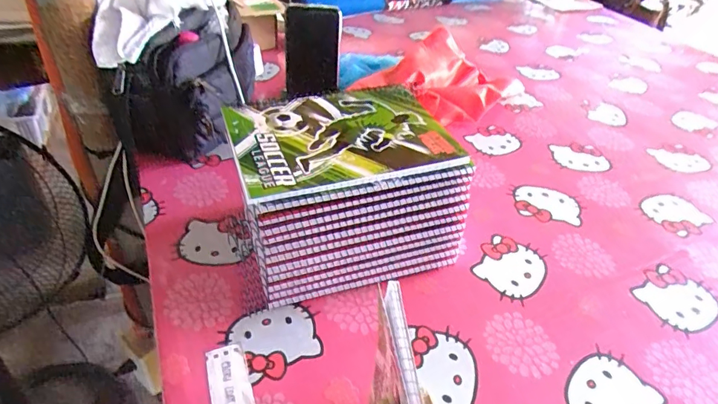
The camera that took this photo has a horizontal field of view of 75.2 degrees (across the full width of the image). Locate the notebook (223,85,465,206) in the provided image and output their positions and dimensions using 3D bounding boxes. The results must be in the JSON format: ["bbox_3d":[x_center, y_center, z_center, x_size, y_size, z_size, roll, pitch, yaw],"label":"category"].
[{"bbox_3d":[-0.018,-0.063,0.436,0.197,0.010,0.143,-11,42,-18],"label":"notebook"}]

